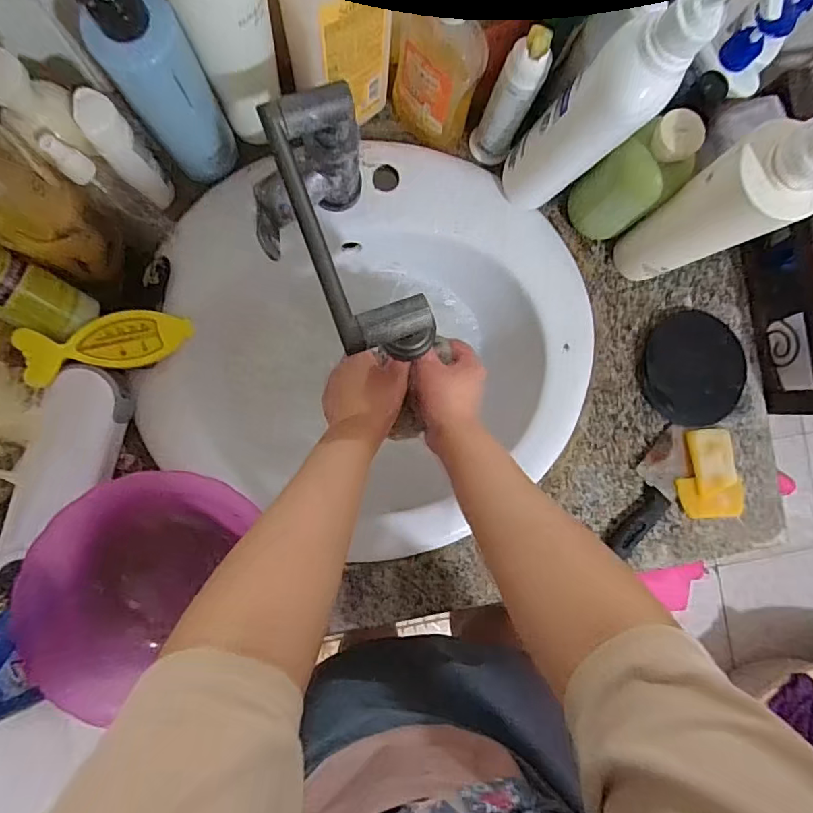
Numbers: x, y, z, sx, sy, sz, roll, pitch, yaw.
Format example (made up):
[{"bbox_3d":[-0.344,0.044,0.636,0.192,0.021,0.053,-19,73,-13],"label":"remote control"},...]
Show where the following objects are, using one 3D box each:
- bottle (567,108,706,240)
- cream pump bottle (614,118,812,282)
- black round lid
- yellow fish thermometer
[{"bbox_3d":[0.216,-0.213,0.506,0.058,0.153,0.062,0,88,-5],"label":"bottle"},{"bbox_3d":[0.268,-0.170,0.449,0.053,0.273,0.073,-19,90,-6],"label":"cream pump bottle"},{"bbox_3d":[0.321,-0.043,0.581,0.112,0.015,0.125,-4,88,-6],"label":"black round lid"},{"bbox_3d":[-0.278,-0.060,0.488,0.141,0.009,0.052,-18,101,-29],"label":"yellow fish thermometer"}]

